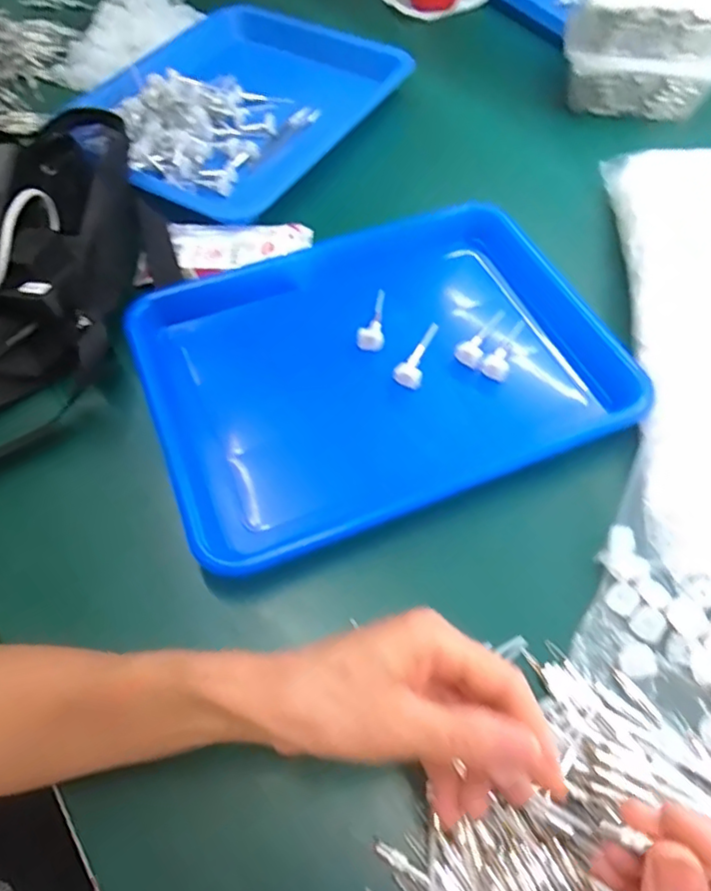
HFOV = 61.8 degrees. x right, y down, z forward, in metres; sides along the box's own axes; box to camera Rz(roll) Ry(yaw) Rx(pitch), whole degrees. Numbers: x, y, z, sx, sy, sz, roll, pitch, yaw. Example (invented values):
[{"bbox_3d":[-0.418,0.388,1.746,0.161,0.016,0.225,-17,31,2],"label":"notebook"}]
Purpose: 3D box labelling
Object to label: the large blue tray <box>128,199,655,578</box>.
[{"bbox_3d":[0.016,-0.066,0.441,0.326,0.032,0.247,-20,61,-11],"label":"large blue tray"}]

